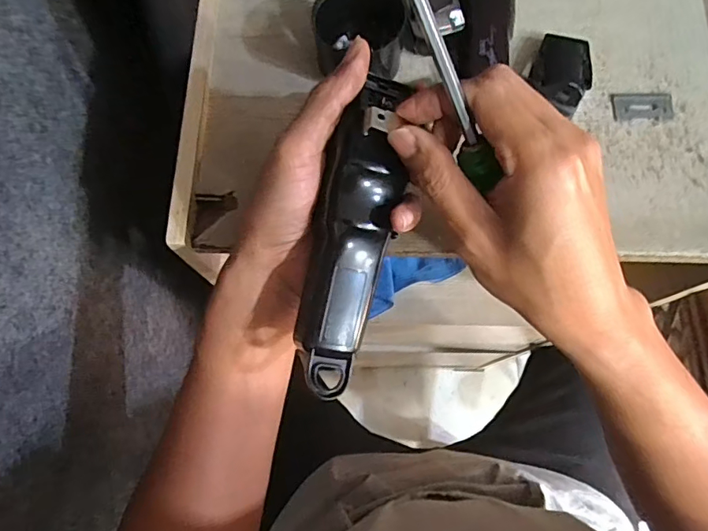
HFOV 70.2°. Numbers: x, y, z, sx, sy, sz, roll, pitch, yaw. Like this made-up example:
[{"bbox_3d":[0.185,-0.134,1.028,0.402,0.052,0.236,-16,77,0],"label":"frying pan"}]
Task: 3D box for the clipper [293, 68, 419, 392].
[{"bbox_3d":[-0.001,-0.018,0.272,0.041,0.033,0.171,11,92,5],"label":"clipper"}]

